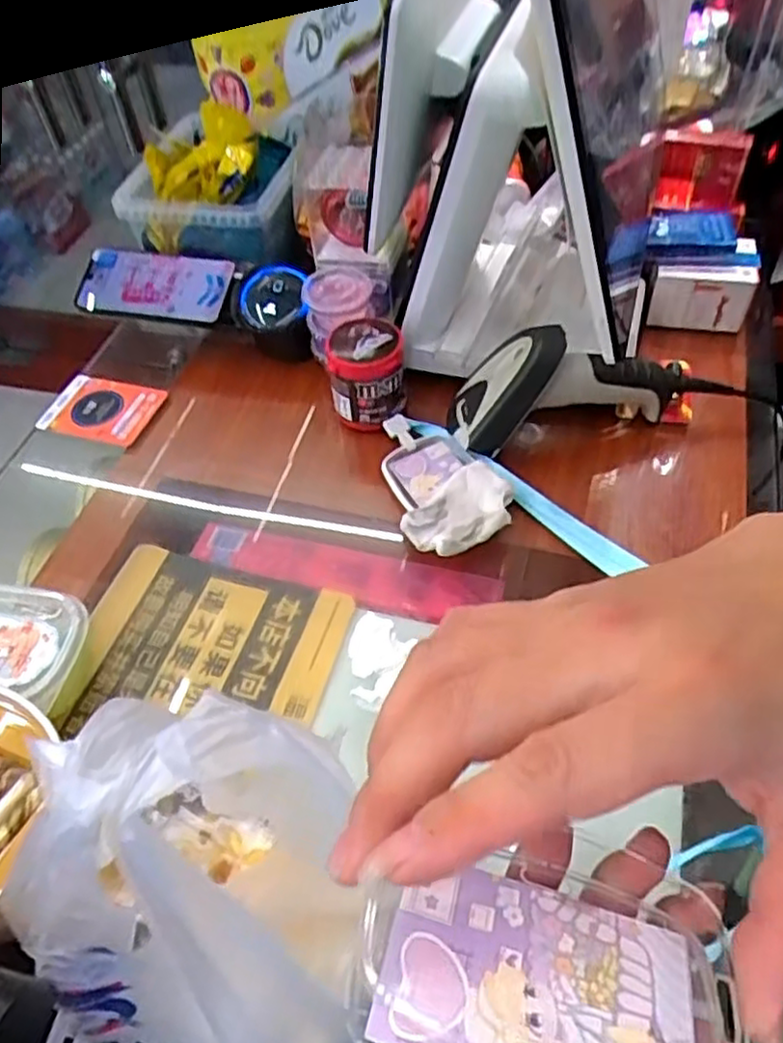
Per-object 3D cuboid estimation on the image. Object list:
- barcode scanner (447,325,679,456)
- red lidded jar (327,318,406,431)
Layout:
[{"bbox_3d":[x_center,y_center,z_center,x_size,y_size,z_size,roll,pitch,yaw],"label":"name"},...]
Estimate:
[{"bbox_3d":[0.143,-0.102,0.570,0.189,0.097,0.083,0,52,5],"label":"barcode scanner"},{"bbox_3d":[-0.021,-0.130,0.626,0.066,0.074,0.061,-2,52,3],"label":"red lidded jar"}]

